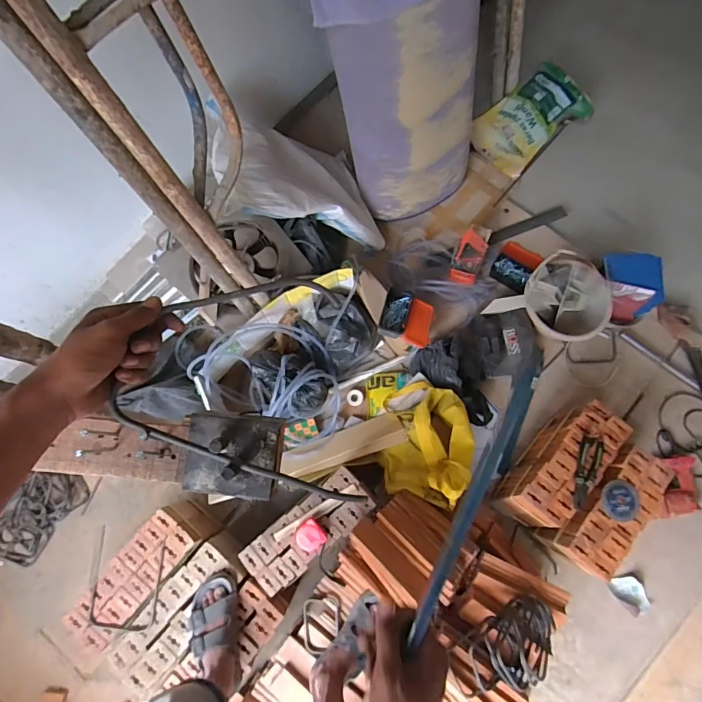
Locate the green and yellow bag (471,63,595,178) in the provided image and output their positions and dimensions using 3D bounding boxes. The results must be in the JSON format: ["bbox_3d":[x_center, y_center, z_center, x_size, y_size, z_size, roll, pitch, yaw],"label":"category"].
[{"bbox_3d":[0.662,-0.857,1.602,0.380,0.162,0.270,-40,80,-7],"label":"green and yellow bag"}]

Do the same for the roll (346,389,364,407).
[{"bbox_3d":[0.013,0.152,1.405,0.053,0.007,0.056,0,77,1],"label":"roll"}]

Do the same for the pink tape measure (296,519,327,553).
[{"bbox_3d":[-0.102,0.462,1.074,0.067,0.038,0.070,-44,80,-8],"label":"pink tape measure"}]

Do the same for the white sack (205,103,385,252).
[{"bbox_3d":[-0.152,-0.532,1.348,0.452,0.355,0.365,-11,77,-1],"label":"white sack"}]

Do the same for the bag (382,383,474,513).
[{"bbox_3d":[0.221,0.260,1.264,0.247,0.202,0.343,5,77,2],"label":"bag"}]

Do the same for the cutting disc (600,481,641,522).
[{"bbox_3d":[0.696,0.387,1.117,0.097,0.009,0.098,0,77,1],"label":"cutting disc"}]

